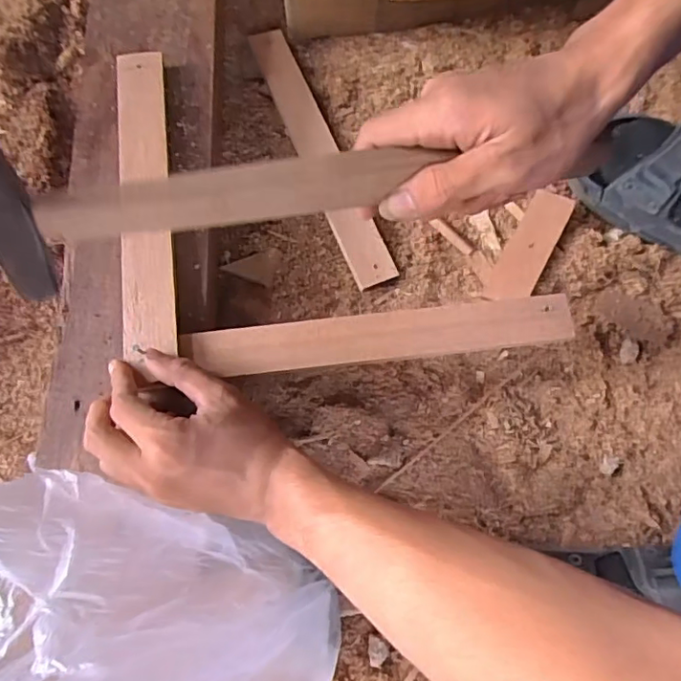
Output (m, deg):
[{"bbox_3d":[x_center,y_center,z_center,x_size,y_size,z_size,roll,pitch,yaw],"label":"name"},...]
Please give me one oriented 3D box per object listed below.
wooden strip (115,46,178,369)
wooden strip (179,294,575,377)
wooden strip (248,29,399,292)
[{"bbox_3d":[-0.154,-0.116,0.439,0.039,0.011,0.273,-8,71,-2],"label":"wooden strip"},{"bbox_3d":[0.031,-0.004,0.416,0.285,0.019,0.036,-8,72,-1],"label":"wooden strip"},{"bbox_3d":[-0.021,-0.182,0.528,0.037,0.011,0.296,-21,73,-6],"label":"wooden strip"}]

